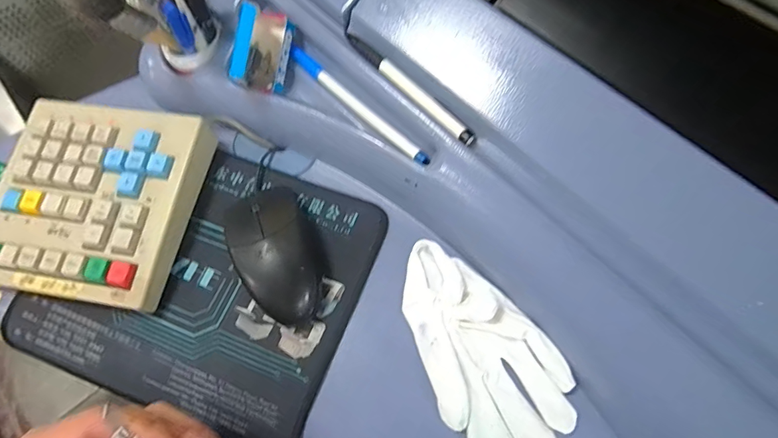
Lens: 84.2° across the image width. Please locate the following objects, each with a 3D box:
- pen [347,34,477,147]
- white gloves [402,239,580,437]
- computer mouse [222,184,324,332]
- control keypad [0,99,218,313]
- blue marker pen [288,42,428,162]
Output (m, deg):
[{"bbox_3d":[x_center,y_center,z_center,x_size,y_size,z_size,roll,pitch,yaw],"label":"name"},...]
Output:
[{"bbox_3d":[0.013,-0.097,0.312,0.010,0.009,0.133,-39,71,-14],"label":"pen"},{"bbox_3d":[0.059,0.090,0.300,0.081,0.020,0.156,-33,70,-11],"label":"white gloves"},{"bbox_3d":[-0.083,0.028,0.323,0.057,0.033,0.101,-25,68,-8],"label":"computer mouse"},{"bbox_3d":[-0.240,-0.017,0.350,0.154,0.038,0.156,10,68,6],"label":"control keypad"},{"bbox_3d":[-0.025,-0.089,0.336,0.012,0.011,0.152,-42,72,-14],"label":"blue marker pen"}]

